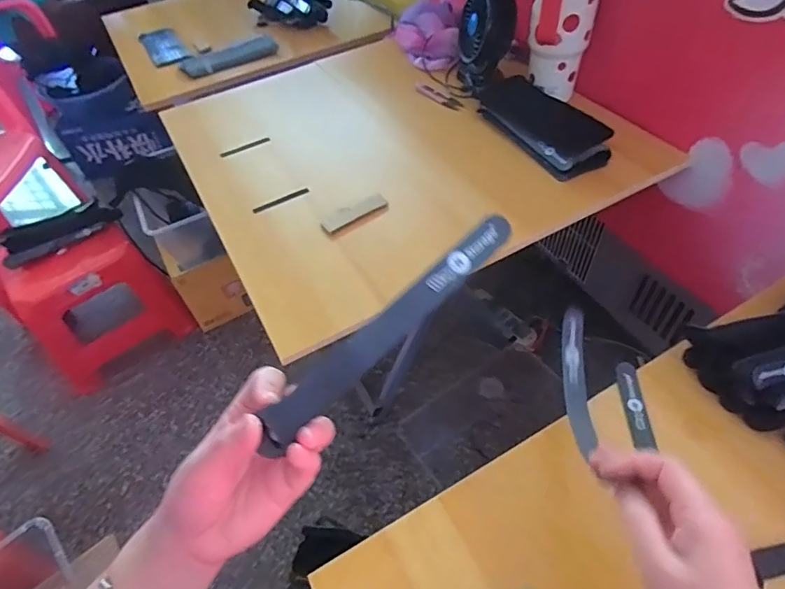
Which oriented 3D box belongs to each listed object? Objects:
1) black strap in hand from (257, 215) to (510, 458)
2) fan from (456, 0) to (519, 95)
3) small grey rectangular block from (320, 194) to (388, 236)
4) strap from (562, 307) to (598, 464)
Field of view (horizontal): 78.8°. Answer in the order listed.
[{"bbox_3d":[0.000,0.018,0.287,0.194,0.008,0.022,-41,83,-13],"label":"black strap in hand"},{"bbox_3d":[0.155,-0.420,0.788,0.090,0.130,0.129,2,51,8],"label":"fan"},{"bbox_3d":[-0.046,-0.102,0.604,0.094,0.013,0.027,-32,54,-19],"label":"small grey rectangular block"},{"bbox_3d":[0.159,0.075,0.413,0.019,0.028,0.152,6,43,11],"label":"strap"}]

